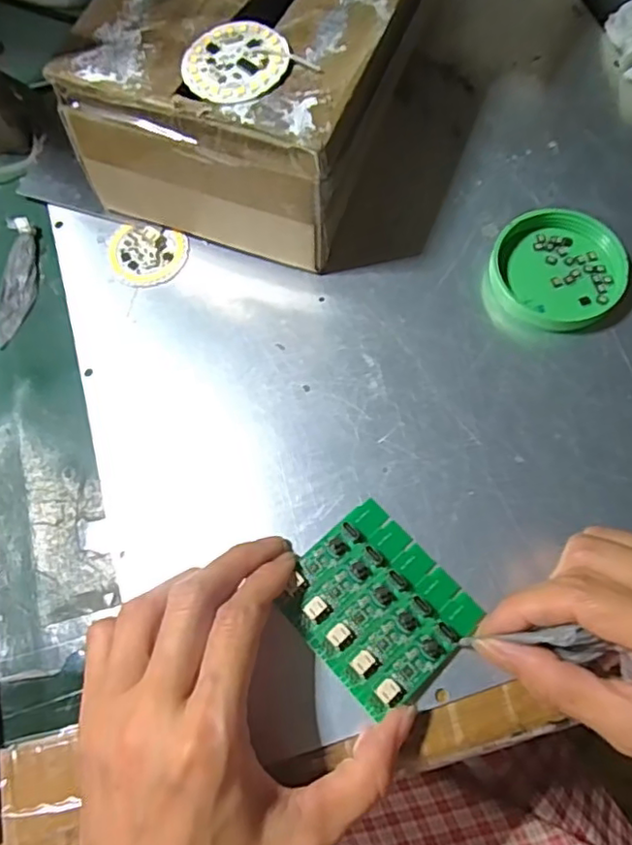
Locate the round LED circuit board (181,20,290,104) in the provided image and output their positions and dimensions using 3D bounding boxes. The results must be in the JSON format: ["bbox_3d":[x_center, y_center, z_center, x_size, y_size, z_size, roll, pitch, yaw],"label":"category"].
[{"bbox_3d":[-0.034,-0.153,0.252,0.043,0.004,0.043,-1,70,2],"label":"round LED circuit board"}]

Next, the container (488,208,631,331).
[{"bbox_3d":[0.121,-0.077,0.300,0.062,0.016,0.059,-1,70,2],"label":"container"}]

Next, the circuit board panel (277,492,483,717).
[{"bbox_3d":[0.025,0.076,0.250,0.062,0.012,0.069,-42,74,-12],"label":"circuit board panel"}]

